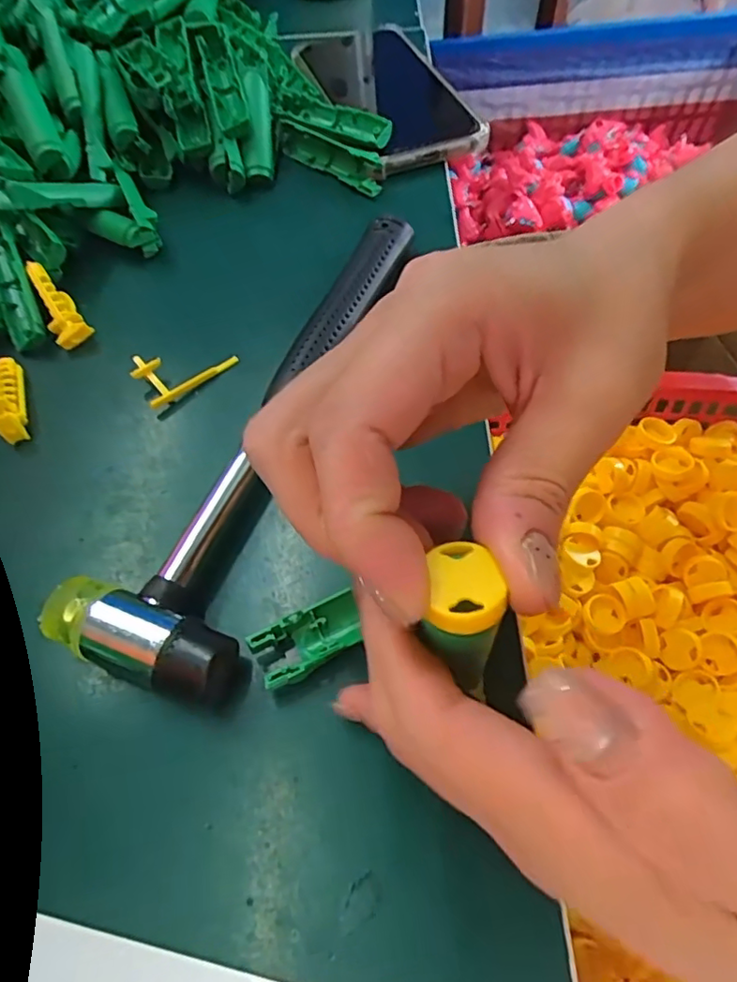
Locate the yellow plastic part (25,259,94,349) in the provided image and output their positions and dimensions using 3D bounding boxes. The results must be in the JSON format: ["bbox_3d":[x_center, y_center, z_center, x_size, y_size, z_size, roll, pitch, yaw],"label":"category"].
[{"bbox_3d":[-0.147,-0.089,0.278,0.016,0.013,0.046,-27,80,-19],"label":"yellow plastic part"}]

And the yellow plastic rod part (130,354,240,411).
[{"bbox_3d":[-0.083,-0.056,0.264,0.043,0.010,0.025,-33,62,-16],"label":"yellow plastic rod part"}]

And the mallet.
[{"bbox_3d":[-0.032,-0.033,0.242,0.065,0.031,0.233,19,61,14],"label":"mallet"}]

